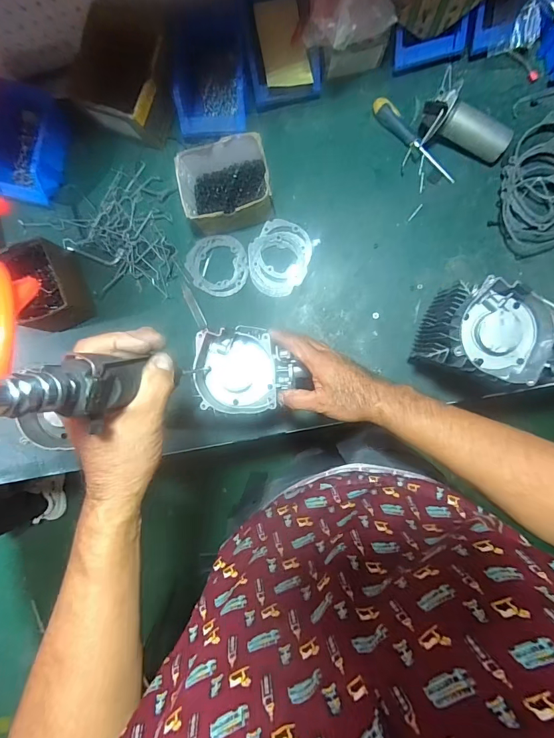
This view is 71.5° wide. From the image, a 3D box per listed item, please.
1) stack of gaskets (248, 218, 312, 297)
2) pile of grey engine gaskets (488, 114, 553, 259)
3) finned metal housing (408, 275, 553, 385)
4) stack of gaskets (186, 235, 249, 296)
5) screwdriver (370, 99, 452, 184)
[{"bbox_3d":[0.005,-0.202,0.698,0.110,0.012,0.132,-3,88,4],"label":"stack of gaskets"},{"bbox_3d":[0.435,-0.301,0.640,0.130,0.043,0.218,8,89,4],"label":"pile of grey engine gaskets"},{"bbox_3d":[0.303,-0.039,0.568,0.150,0.210,0.124,20,90,5],"label":"finned metal housing"},{"bbox_3d":[-0.112,-0.192,0.714,0.115,0.011,0.109,0,88,4],"label":"stack of gaskets"},{"bbox_3d":[0.236,-0.391,0.656,0.023,0.028,0.185,-43,86,2],"label":"screwdriver"}]

